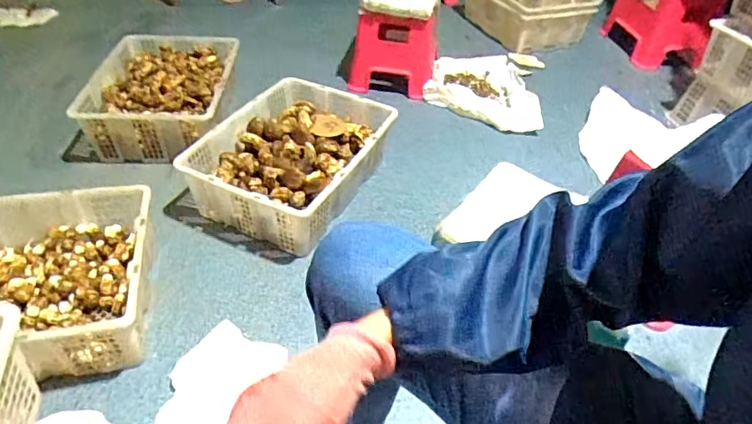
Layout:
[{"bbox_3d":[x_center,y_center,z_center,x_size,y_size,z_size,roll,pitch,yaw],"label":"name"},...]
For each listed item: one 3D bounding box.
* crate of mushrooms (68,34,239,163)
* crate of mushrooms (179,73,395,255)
[{"bbox_3d":[-0.571,-0.333,1.414,0.325,0.174,0.483,4,41,-1],"label":"crate of mushrooms"},{"bbox_3d":[-0.187,-0.137,1.245,0.356,0.163,0.485,24,44,20],"label":"crate of mushrooms"}]

